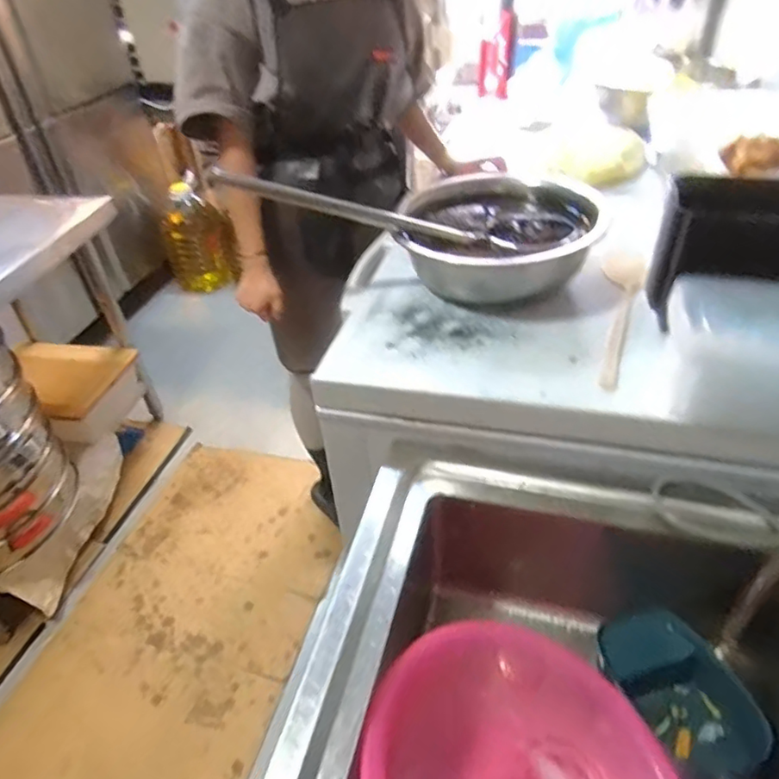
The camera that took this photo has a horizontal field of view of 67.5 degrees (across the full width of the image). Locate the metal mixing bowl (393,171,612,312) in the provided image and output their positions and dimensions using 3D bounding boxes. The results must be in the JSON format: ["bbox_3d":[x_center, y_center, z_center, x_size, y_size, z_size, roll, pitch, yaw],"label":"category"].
[{"bbox_3d":[0.167,-0.231,0.928,0.276,0.112,0.276,1,40,7],"label":"metal mixing bowl"}]

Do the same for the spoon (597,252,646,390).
[{"bbox_3d":[0.330,-0.111,0.838,0.060,0.014,0.339,11,42,18],"label":"spoon"}]

